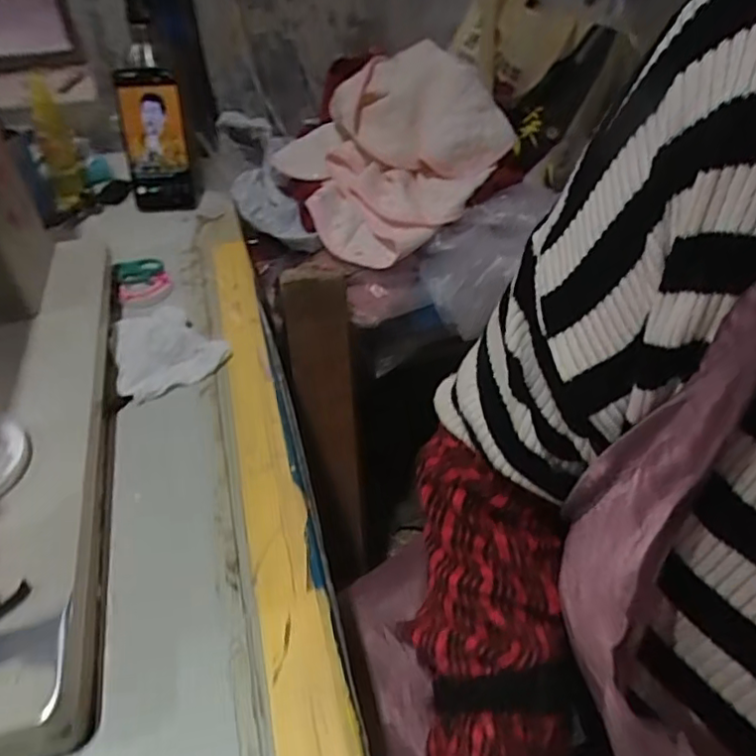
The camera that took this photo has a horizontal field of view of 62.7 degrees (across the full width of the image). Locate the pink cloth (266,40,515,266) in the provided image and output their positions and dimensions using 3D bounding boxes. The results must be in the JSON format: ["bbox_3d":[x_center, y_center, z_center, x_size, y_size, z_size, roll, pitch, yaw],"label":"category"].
[{"bbox_3d":[0.012,-0.328,0.882,0.262,0.191,0.292,30,46,32],"label":"pink cloth"}]

